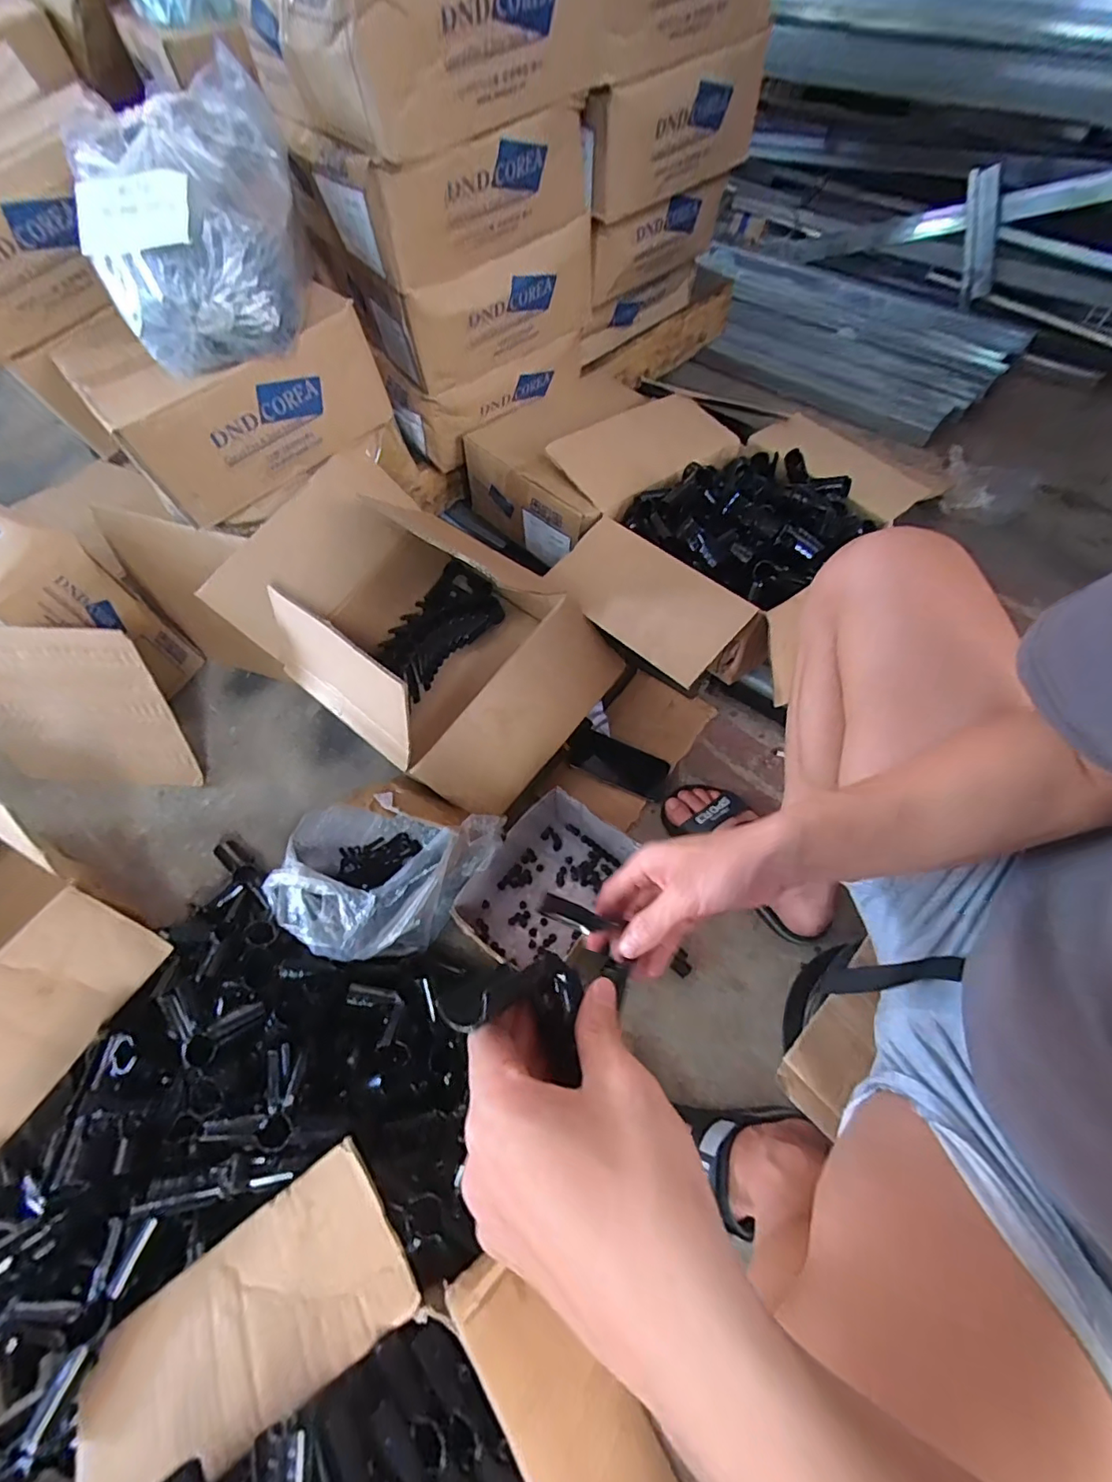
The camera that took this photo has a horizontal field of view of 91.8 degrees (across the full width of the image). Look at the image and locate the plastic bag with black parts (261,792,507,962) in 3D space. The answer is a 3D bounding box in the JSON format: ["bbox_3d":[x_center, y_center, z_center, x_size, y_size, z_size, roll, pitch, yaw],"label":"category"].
[{"bbox_3d":[-0.207,0.169,0.667,0.250,0.150,0.200,9,61,7],"label":"plastic bag with black parts"}]

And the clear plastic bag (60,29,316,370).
[{"bbox_3d":[-0.390,-0.559,0.592,0.214,0.163,0.210,-17,61,-8],"label":"clear plastic bag"}]

